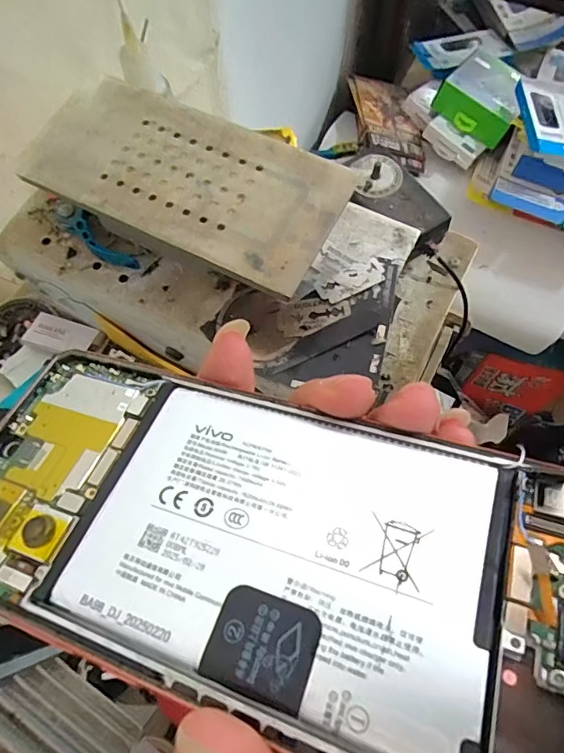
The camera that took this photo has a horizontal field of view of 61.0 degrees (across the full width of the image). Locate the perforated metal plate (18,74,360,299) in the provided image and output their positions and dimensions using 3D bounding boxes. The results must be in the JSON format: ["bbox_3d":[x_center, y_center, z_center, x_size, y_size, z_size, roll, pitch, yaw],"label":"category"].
[{"bbox_3d":[-0.051,-0.105,0.249,0.163,0.004,0.080,26,74,11],"label":"perforated metal plate"}]

